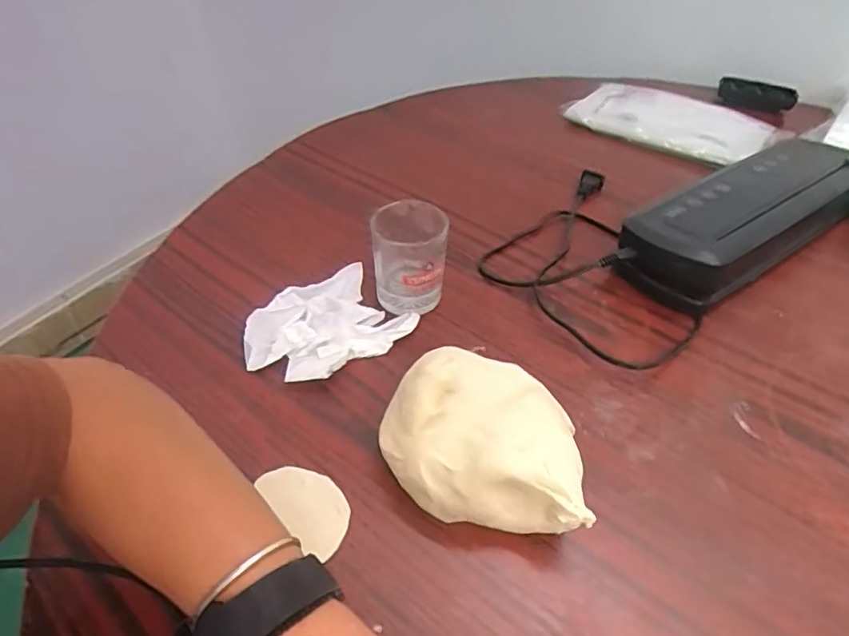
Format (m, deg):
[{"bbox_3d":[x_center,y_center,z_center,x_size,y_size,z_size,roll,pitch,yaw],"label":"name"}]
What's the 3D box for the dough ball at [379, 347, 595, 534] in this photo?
[{"bbox_3d":[0.037,0.083,0.373,0.131,0.063,0.112,6,45,4],"label":"dough ball"}]

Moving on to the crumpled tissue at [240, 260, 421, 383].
[{"bbox_3d":[-0.089,0.008,0.471,0.130,0.028,0.103,-32,54,-29],"label":"crumpled tissue"}]

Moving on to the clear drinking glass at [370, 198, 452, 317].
[{"bbox_3d":[-0.014,-0.053,0.483,0.060,0.097,0.057,1,45,-1],"label":"clear drinking glass"}]

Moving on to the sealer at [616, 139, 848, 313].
[{"bbox_3d":[0.336,-0.107,0.564,0.351,0.061,0.115,-27,52,-26],"label":"sealer"}]

